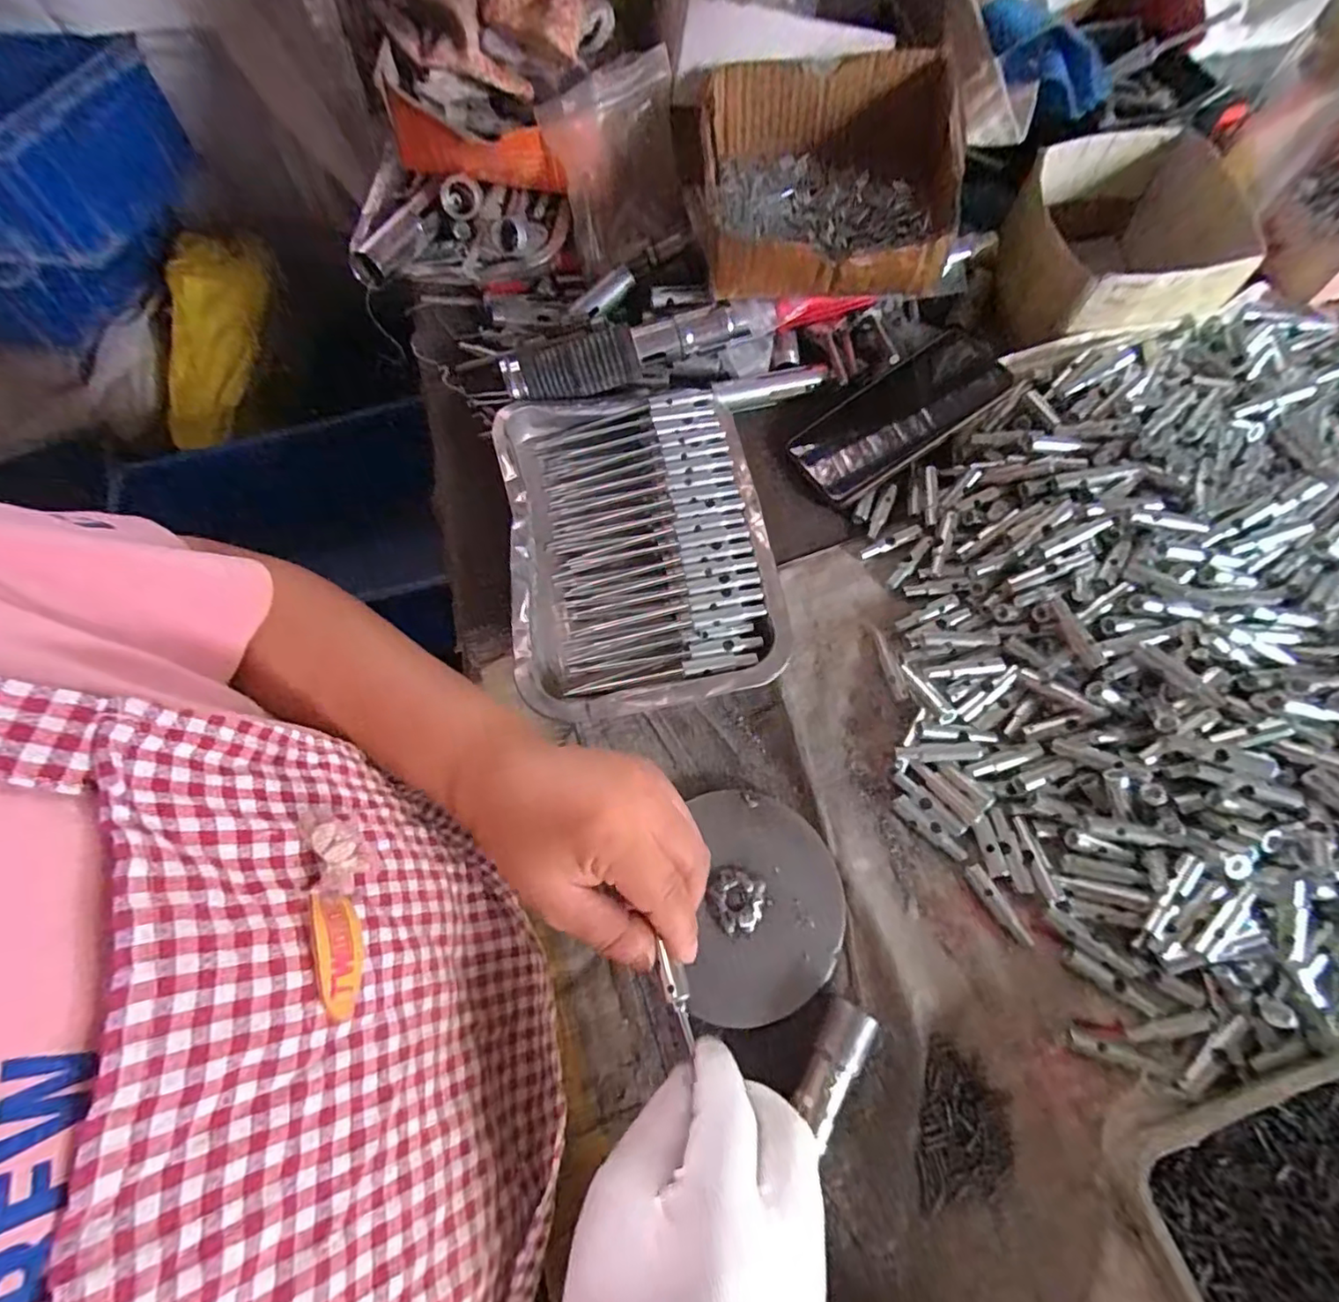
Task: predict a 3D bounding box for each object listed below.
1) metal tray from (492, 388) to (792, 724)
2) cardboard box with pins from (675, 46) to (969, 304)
[{"bbox_3d":[-0.023,-0.082,0.437,0.183,0.039,0.260,-10,69,-2],"label":"metal tray"},{"bbox_3d":[0.106,-0.342,0.441,0.189,0.074,0.175,-1,69,2],"label":"cardboard box with pins"}]

